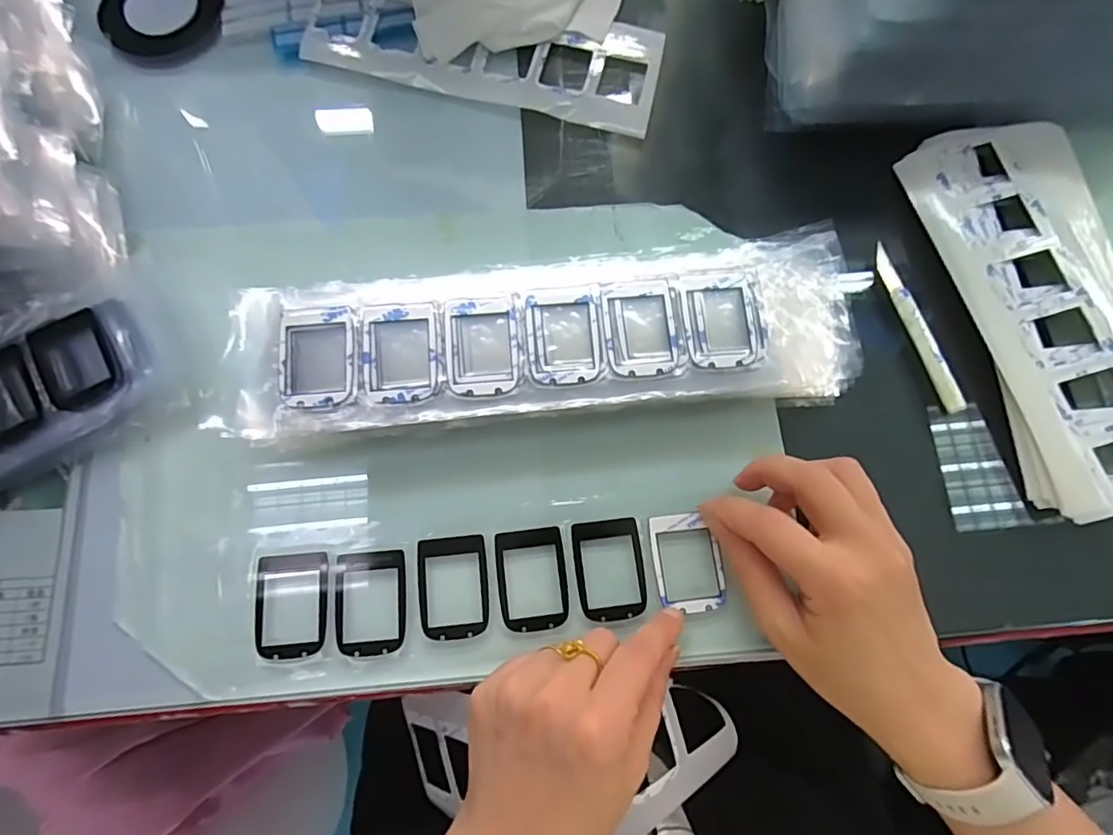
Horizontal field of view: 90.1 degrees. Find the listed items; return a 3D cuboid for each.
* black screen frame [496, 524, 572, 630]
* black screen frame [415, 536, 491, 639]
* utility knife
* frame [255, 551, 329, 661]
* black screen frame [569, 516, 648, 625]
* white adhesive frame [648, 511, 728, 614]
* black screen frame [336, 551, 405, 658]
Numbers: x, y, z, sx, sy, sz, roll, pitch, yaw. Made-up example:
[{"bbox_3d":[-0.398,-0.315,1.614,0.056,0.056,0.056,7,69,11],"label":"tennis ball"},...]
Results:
[{"bbox_3d":[-0.012,0.085,0.292,0.036,0.004,0.052,-7,76,-3],"label":"black screen frame"},{"bbox_3d":[-0.054,0.089,0.290,0.036,0.004,0.051,-6,76,-2],"label":"black screen frame"},{"bbox_3d":[0.215,-0.054,0.330,0.011,0.005,0.107,-16,77,-5],"label":"utility knife"},{"bbox_3d":[-0.137,0.097,0.287,0.036,0.004,0.052,-4,76,-2],"label":"frame"},{"bbox_3d":[0.029,0.081,0.295,0.036,0.004,0.052,-7,76,-3],"label":"black screen frame"},{"bbox_3d":[0.070,0.077,0.295,0.036,0.004,0.052,-7,76,-3],"label":"white adhesive frame"},{"bbox_3d":[-0.097,0.096,0.287,0.036,0.004,0.051,-5,76,-2],"label":"black screen frame"}]

